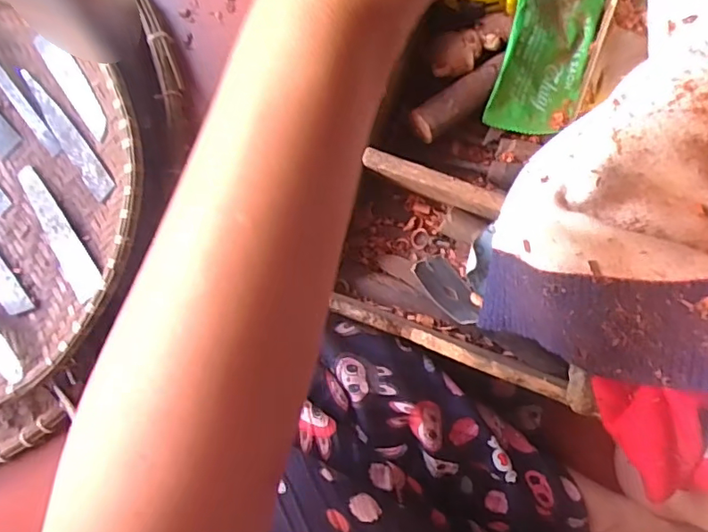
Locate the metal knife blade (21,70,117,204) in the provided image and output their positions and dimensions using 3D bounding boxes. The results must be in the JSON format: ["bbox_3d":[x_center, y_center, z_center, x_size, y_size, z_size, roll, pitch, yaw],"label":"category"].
[{"bbox_3d":[-0.227,-0.104,0.426,0.022,0.006,0.129,-38,82,5],"label":"metal knife blade"}]

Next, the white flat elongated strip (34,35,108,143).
[{"bbox_3d":[-0.220,-0.144,0.425,0.023,0.004,0.108,-37,79,9],"label":"white flat elongated strip"}]

